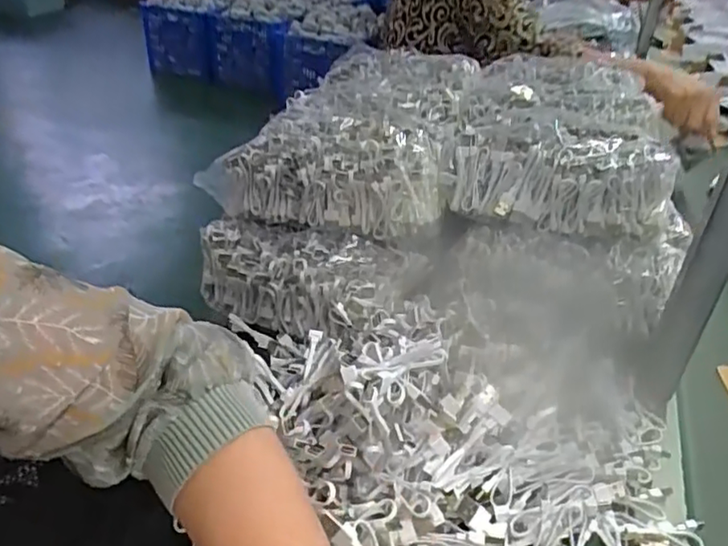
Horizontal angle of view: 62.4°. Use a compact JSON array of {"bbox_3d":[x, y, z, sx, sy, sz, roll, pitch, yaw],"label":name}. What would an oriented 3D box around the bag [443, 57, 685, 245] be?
[{"bbox_3d":[0.231,-0.172,0.737,0.212,0.101,0.376,2,30,13],"label":"bag"}]

